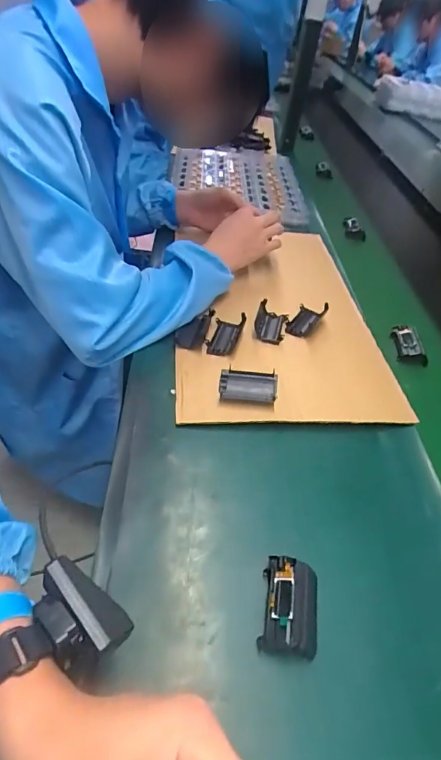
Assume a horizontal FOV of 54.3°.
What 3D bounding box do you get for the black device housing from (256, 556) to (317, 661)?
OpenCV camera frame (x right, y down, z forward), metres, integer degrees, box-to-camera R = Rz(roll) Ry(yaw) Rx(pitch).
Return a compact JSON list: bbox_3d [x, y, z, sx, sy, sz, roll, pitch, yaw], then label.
[{"bbox_3d":[0.058,0.188,0.359,0.044,0.024,0.071,11,45,0],"label":"black device housing"}]

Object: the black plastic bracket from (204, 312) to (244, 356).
[{"bbox_3d":[0.006,-0.064,0.598,0.040,0.025,0.071,18,45,7],"label":"black plastic bracket"}]

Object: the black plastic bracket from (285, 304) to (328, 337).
[{"bbox_3d":[0.128,-0.090,0.641,0.041,0.020,0.074,26,47,15],"label":"black plastic bracket"}]

